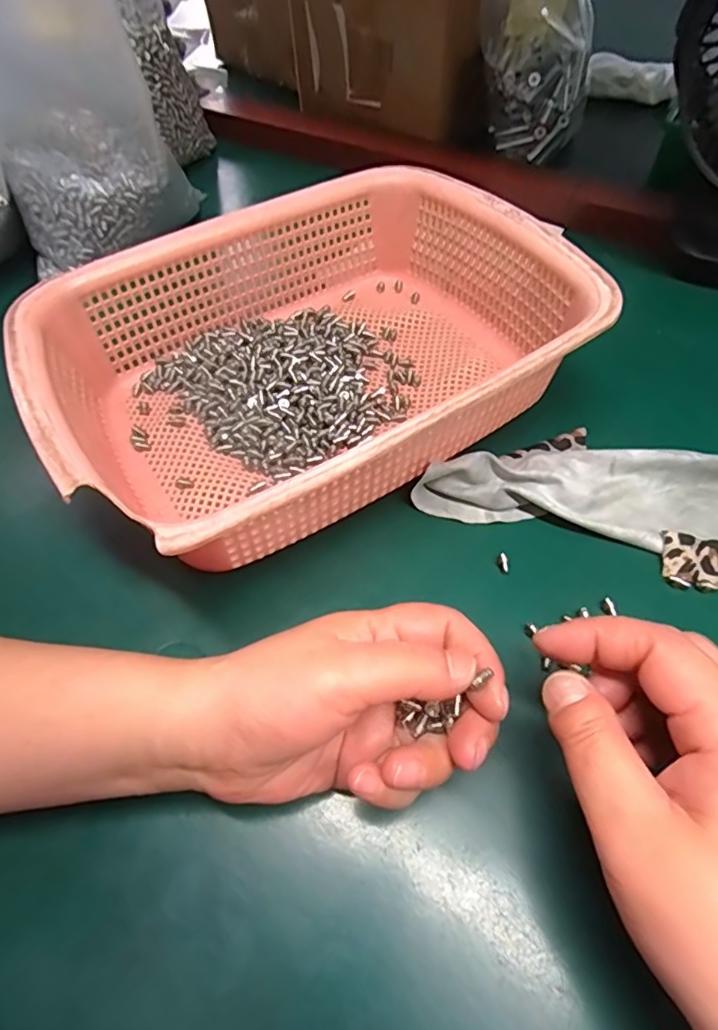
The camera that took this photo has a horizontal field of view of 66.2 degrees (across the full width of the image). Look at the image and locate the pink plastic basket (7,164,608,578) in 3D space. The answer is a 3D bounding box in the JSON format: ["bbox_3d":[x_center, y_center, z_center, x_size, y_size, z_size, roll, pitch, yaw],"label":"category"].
[{"bbox_3d":[-0.028,-0.096,0.319,0.286,0.071,0.214,-30,60,-17],"label":"pink plastic basket"}]

